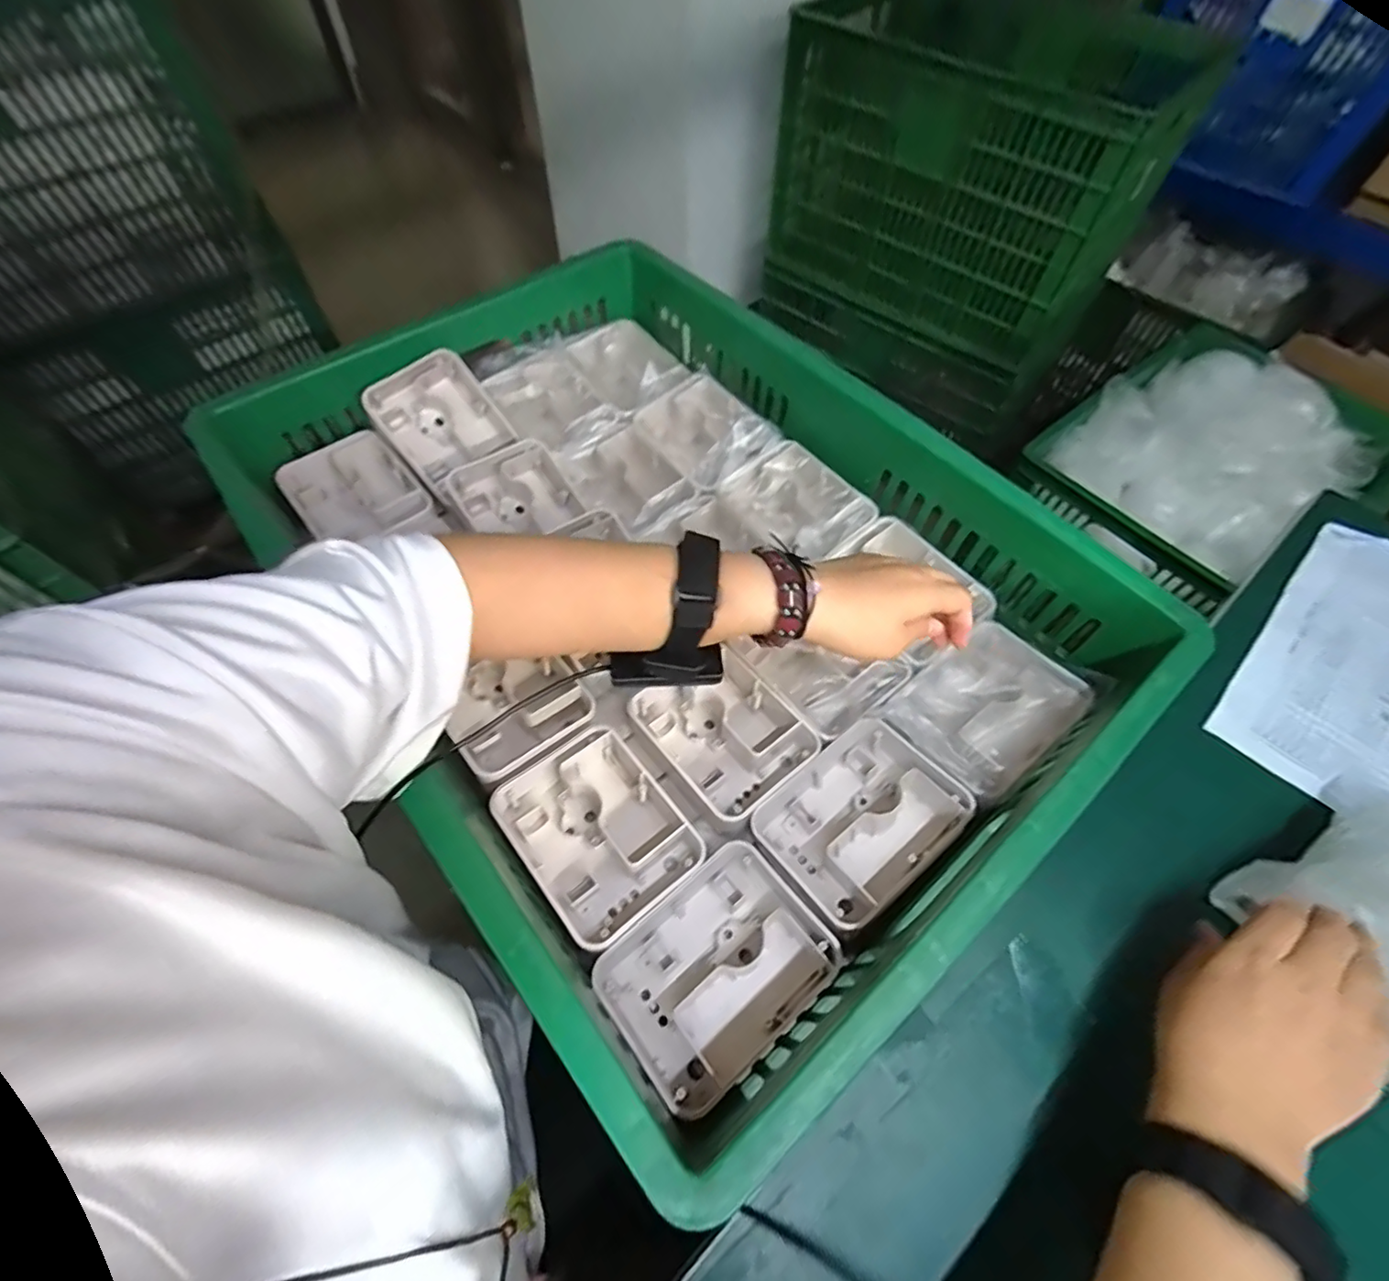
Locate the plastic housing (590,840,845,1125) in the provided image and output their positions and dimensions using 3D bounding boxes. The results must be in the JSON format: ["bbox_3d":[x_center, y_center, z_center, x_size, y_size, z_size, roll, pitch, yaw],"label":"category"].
[{"bbox_3d":[0.017,0.203,0.381,0.138,0.045,0.106,-38,67,-21],"label":"plastic housing"}]

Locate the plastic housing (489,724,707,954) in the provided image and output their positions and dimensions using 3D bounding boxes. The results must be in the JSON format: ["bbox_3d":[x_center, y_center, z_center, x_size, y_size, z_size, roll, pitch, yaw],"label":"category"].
[{"bbox_3d":[-0.067,0.133,0.417,0.101,0.034,0.128,-36,66,-20],"label":"plastic housing"}]

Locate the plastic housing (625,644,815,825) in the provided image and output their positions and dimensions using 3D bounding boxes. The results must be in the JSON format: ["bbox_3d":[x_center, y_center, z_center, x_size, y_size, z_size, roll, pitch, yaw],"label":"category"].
[{"bbox_3d":[0.024,0.071,0.470,0.098,0.044,0.124,-35,66,-20],"label":"plastic housing"}]

